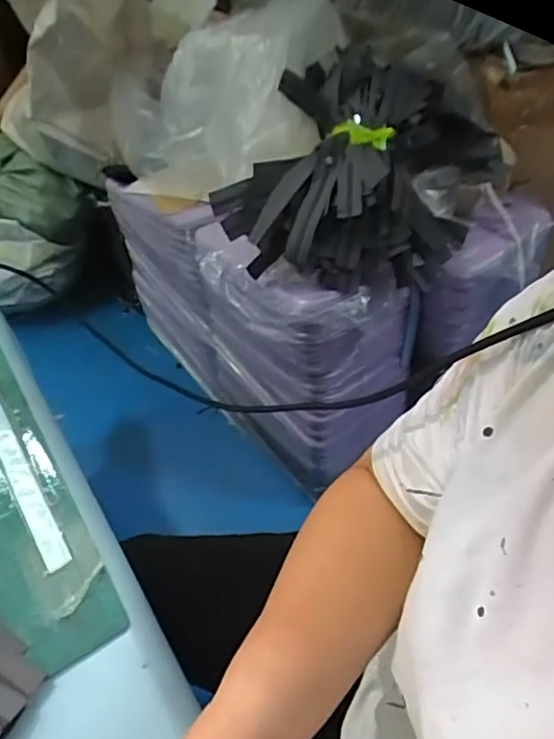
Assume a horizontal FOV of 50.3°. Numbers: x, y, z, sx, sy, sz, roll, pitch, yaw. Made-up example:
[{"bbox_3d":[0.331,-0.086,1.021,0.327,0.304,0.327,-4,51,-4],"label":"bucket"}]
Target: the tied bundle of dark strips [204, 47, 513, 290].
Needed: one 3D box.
[{"bbox_3d":[0.159,-0.346,1.028,0.368,0.211,0.479,29,57,25],"label":"tied bundle of dark strips"}]

